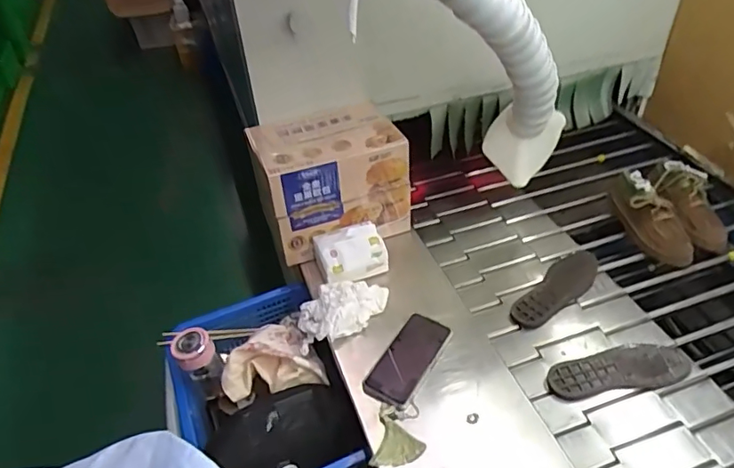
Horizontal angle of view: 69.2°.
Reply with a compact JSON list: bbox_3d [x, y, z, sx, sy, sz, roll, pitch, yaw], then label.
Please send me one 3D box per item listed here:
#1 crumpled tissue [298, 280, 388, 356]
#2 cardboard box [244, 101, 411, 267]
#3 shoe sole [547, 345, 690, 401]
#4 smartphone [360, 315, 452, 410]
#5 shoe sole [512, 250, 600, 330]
[{"bbox_3d":[-0.047,0.122,0.929,0.172,0.049,0.105,-20,42,-18],"label":"crumpled tissue"},{"bbox_3d":[-0.074,-0.104,1.055,0.261,0.204,0.189,-19,41,-17],"label":"cardboard box"},{"bbox_3d":[0.412,0.229,0.877,0.231,0.017,0.085,-11,40,-7],"label":"shoe sole"},{"bbox_3d":[0.066,0.200,0.858,0.081,0.010,0.166,18,47,28],"label":"smartphone"},{"bbox_3d":[0.373,0.105,1.027,0.249,0.015,0.078,-34,48,-31],"label":"shoe sole"}]

